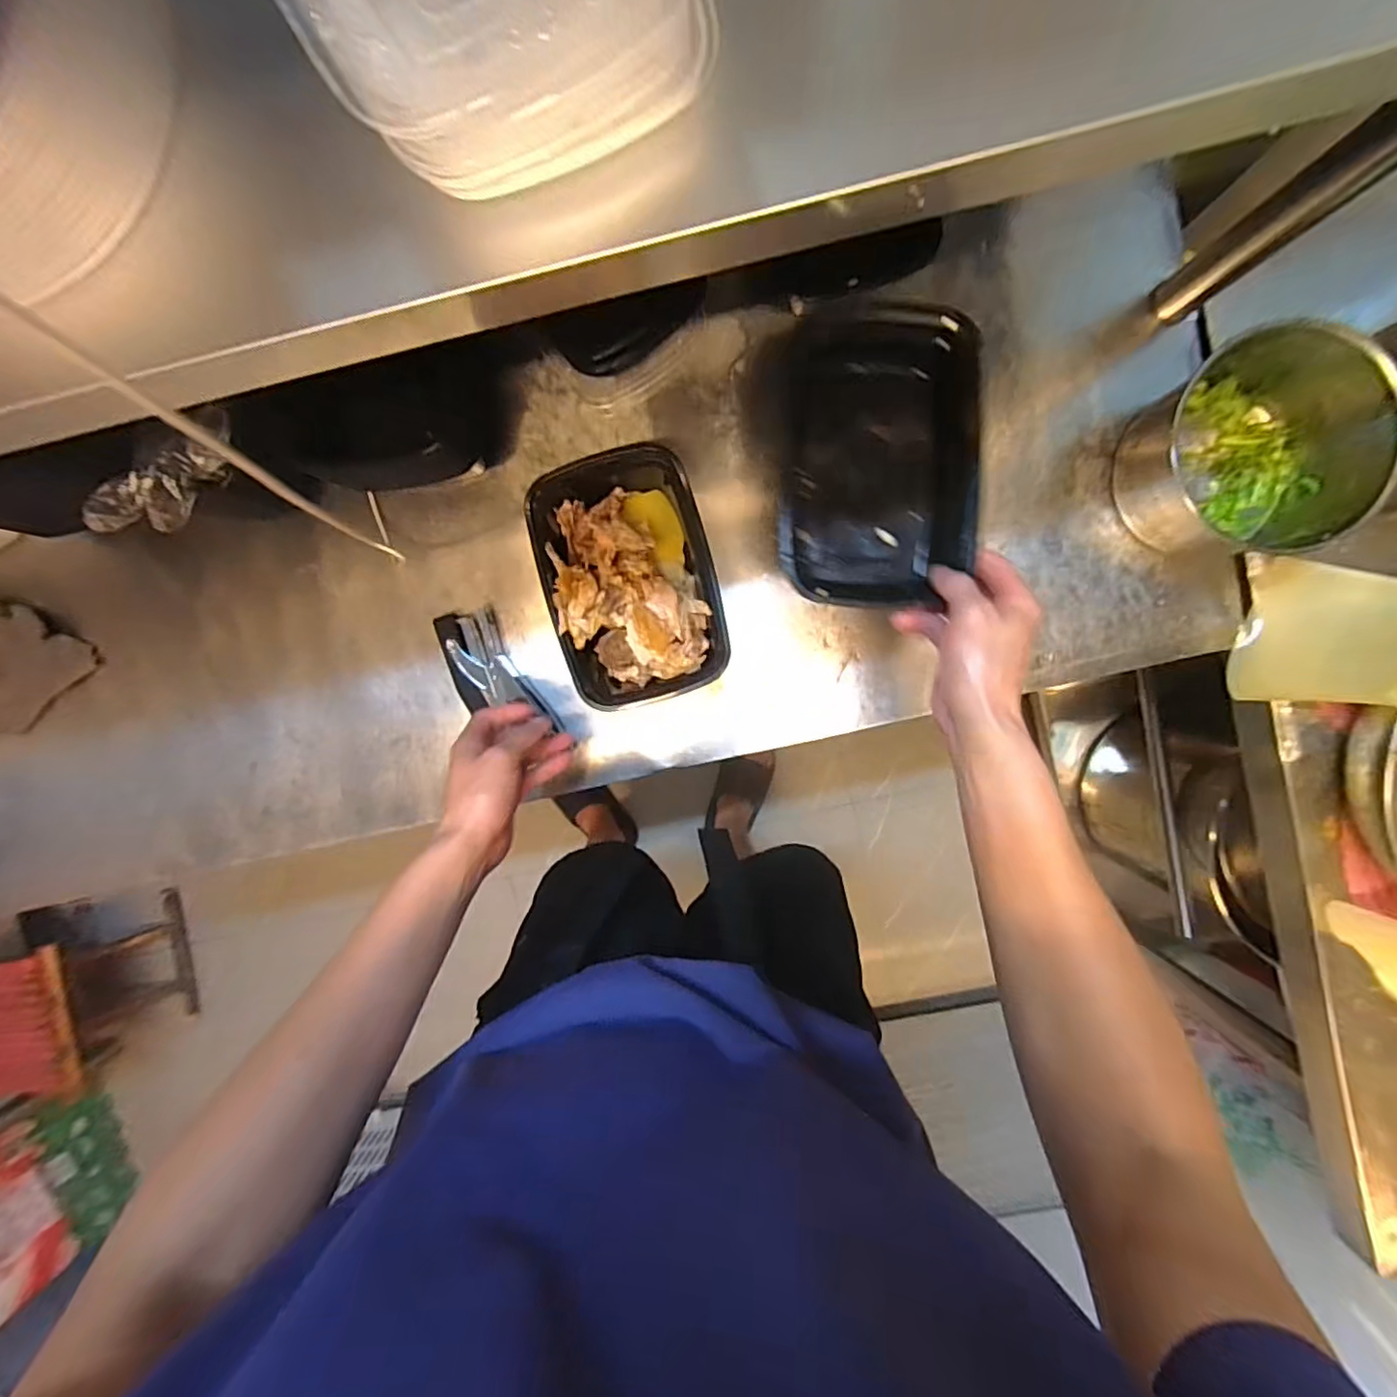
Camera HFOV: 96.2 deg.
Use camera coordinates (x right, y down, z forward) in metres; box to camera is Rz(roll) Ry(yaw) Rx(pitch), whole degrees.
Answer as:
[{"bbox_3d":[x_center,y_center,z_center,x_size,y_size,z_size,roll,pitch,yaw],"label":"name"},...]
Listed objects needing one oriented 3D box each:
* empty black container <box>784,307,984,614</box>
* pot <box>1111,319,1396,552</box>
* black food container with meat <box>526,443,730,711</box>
[{"bbox_3d":[0.132,-0.175,0.462,0.135,0.046,0.205,4,95,2],"label":"empty black container"},{"bbox_3d":[0.457,-0.208,0.525,0.168,0.097,0.158,0,94,2],"label":"pot"},{"bbox_3d":[-0.059,-0.105,0.561,0.141,0.070,0.217,-15,94,4],"label":"black food container with meat"}]

